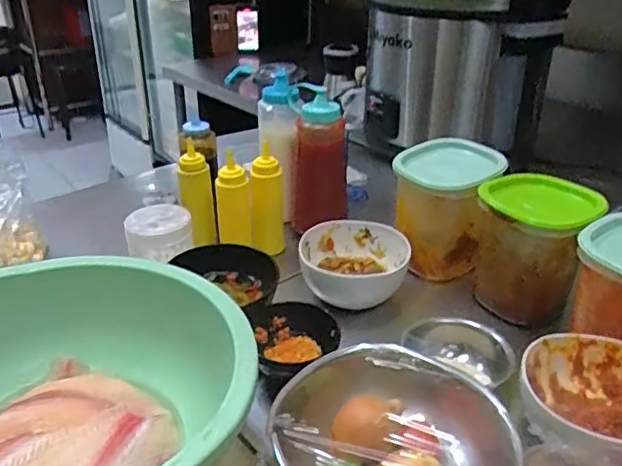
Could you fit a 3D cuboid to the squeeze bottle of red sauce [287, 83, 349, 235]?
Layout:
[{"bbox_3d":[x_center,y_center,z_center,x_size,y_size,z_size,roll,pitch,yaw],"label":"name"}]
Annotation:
[{"bbox_3d":[0.007,-0.118,0.929,0.091,0.197,0.099,1,29,-1],"label":"squeeze bottle of red sauce"}]

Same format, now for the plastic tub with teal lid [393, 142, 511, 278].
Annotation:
[{"bbox_3d":[0.191,-0.035,0.857,0.143,0.167,0.125,11,30,17],"label":"plastic tub with teal lid"}]

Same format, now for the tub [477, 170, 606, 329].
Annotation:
[{"bbox_3d":[0.285,0.025,0.771,0.142,0.162,0.113,10,30,15],"label":"tub"}]

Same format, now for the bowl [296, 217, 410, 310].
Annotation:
[{"bbox_3d":[0.059,0.042,0.829,0.140,0.068,0.140,4,29,5],"label":"bowl"}]

